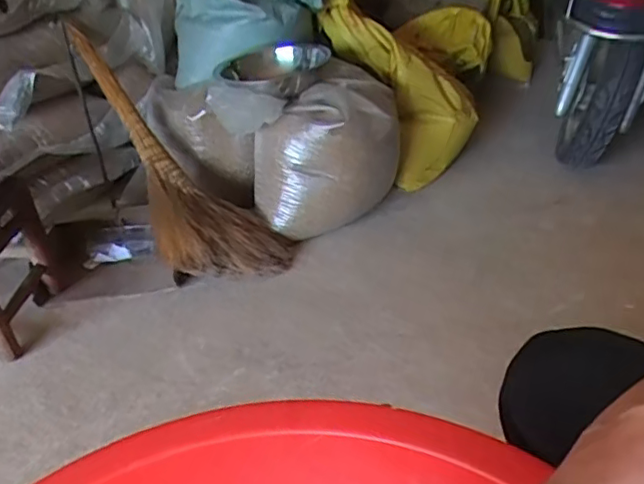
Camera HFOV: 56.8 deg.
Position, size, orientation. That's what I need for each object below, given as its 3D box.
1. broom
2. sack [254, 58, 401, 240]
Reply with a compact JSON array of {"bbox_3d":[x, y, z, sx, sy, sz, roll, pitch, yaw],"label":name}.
[{"bbox_3d":[-0.377,-0.182,1.401,0.243,0.100,0.717,-34,81,-39],"label":"broom"},{"bbox_3d":[0.026,-0.228,1.459,0.364,0.337,0.198,-25,38,-32],"label":"sack"}]

